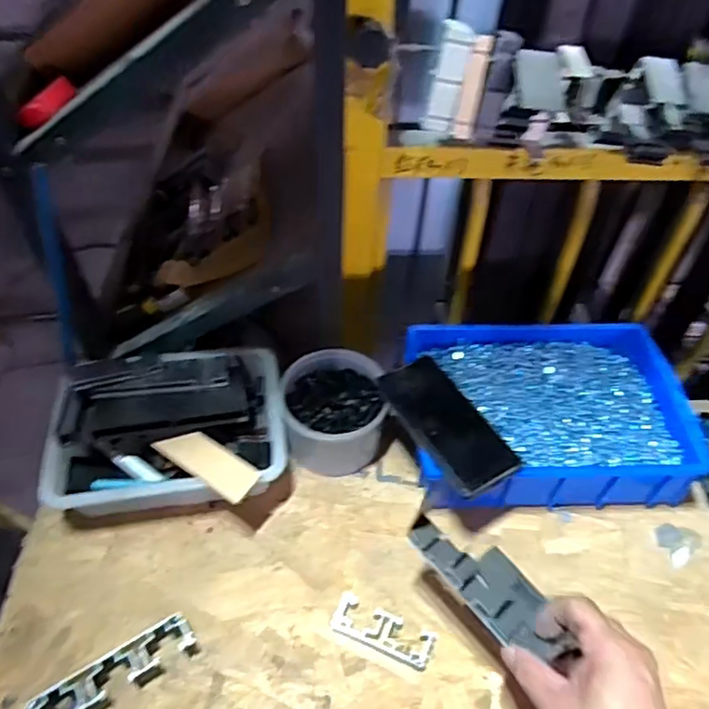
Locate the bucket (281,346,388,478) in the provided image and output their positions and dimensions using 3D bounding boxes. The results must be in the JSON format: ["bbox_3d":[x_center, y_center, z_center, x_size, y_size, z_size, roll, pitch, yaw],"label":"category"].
[{"bbox_3d":[-0.023,0.064,0.676,0.106,0.083,0.110,2,50,-2],"label":"bucket"}]

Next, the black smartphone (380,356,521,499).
[{"bbox_3d":[0.092,0.069,0.604,0.071,0.013,0.151,-27,63,-20],"label":"black smartphone"}]

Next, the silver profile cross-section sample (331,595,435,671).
[{"bbox_3d":[0.028,0.257,0.556,0.093,0.022,0.035,19,51,12],"label":"silver profile cross-section sample"}]

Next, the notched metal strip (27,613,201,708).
[{"bbox_3d":[-0.206,0.278,0.520,0.136,0.034,0.032,-25,55,-22],"label":"notched metal strip"}]

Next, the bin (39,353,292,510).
[{"bbox_3d":[-0.193,0.089,0.644,0.232,0.085,0.192,-3,50,-6],"label":"bin"}]

